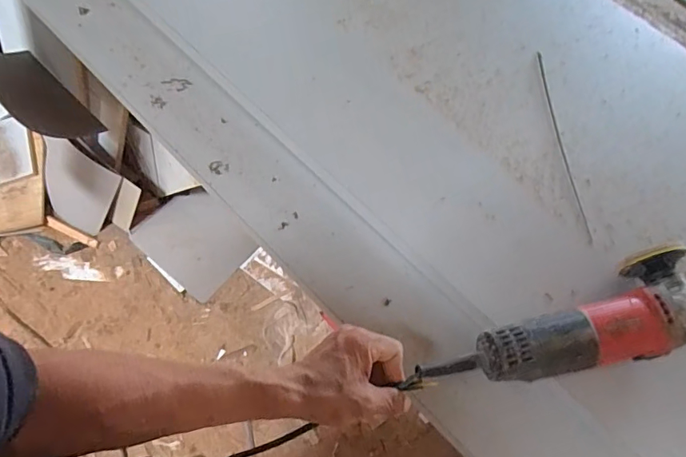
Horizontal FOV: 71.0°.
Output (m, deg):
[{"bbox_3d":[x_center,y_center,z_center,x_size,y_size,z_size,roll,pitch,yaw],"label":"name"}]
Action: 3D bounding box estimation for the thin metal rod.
[{"bbox_3d":[0.302,-0.126,0.667,0.013,0.009,0.321,2,62,-6],"label":"thin metal rod"}]

